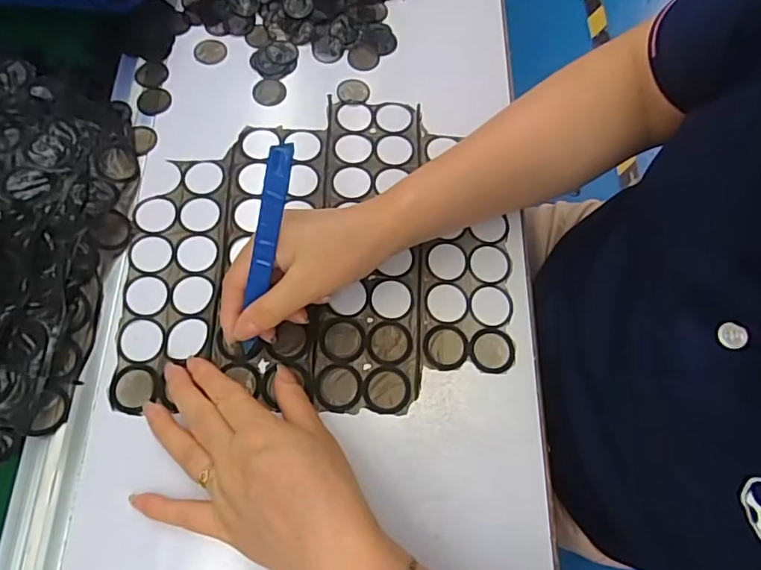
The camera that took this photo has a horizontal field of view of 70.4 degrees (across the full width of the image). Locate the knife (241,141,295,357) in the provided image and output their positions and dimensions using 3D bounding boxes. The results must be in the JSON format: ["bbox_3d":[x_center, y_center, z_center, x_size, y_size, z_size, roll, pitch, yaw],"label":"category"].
[{"bbox_3d":[-0.073,-0.016,0.337,0.013,0.151,0.009,21,31,6],"label":"knife"}]

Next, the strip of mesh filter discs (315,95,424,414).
[{"bbox_3d":[-0.006,-0.035,0.413,0.075,0.005,0.259,1,68,-2],"label":"strip of mesh filter discs"}]

